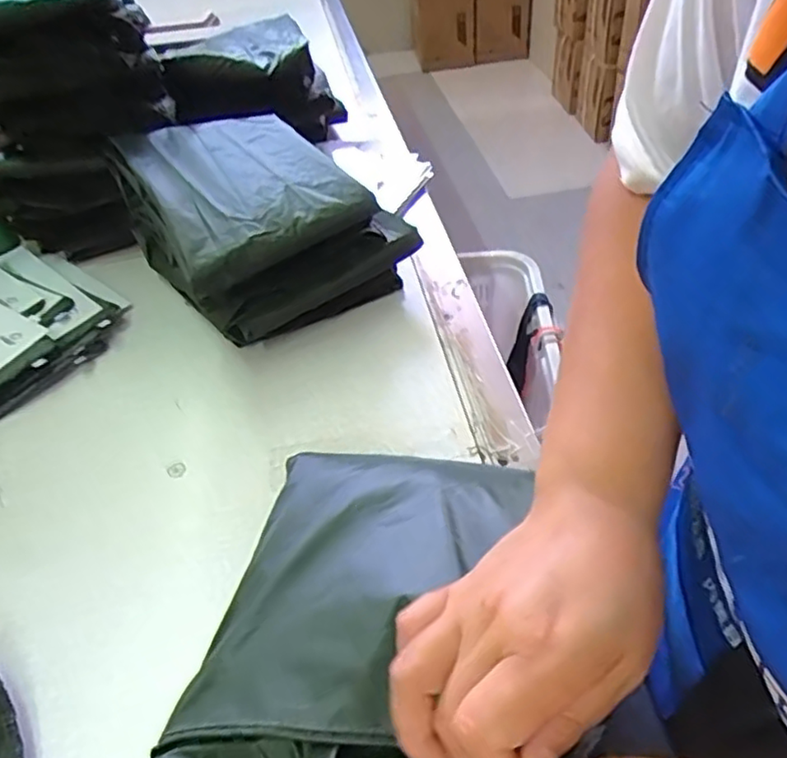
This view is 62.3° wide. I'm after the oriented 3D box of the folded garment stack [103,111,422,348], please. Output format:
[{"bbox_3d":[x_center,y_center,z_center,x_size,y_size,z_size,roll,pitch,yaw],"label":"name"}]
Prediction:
[{"bbox_3d":[-0.141,-0.168,0.682,0.213,0.131,0.249,-27,46,-21],"label":"folded garment stack"}]

